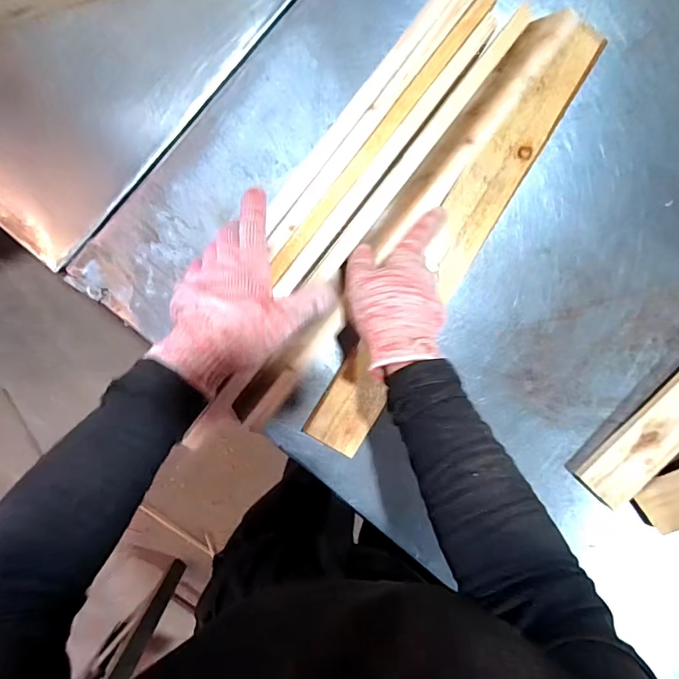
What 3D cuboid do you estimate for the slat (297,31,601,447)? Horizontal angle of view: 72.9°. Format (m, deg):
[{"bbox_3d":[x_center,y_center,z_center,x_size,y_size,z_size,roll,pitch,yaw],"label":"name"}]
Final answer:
[{"bbox_3d":[0.118,-0.096,0.473,0.057,0.014,0.480,32,93,-5],"label":"slat"}]

